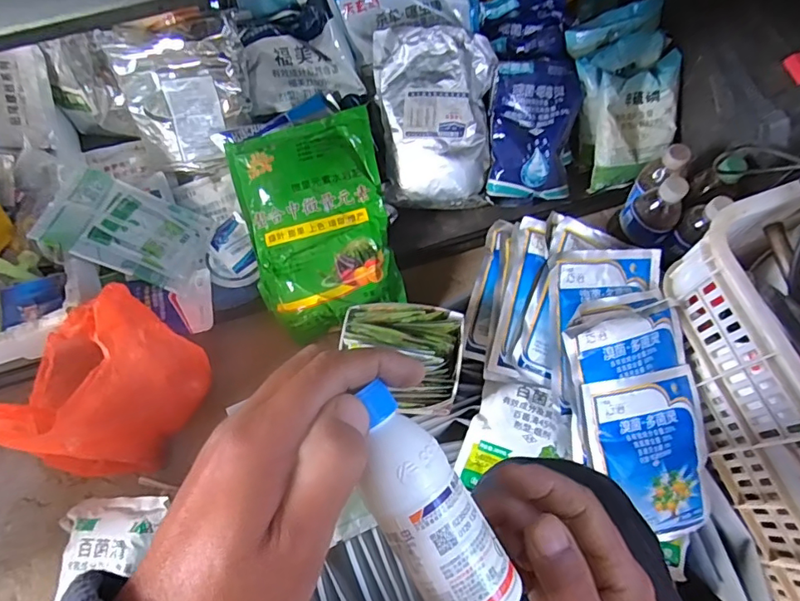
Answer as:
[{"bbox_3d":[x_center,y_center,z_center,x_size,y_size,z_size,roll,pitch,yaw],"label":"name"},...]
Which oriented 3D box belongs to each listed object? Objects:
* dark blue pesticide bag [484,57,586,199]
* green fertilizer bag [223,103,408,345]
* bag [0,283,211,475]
[{"bbox_3d":[0.211,-0.263,0.797,0.136,0.035,0.200,-1,101,-6],"label":"dark blue pesticide bag"},{"bbox_3d":[-0.121,-0.110,0.777,0.212,0.040,0.305,-15,90,0],"label":"green fertilizer bag"},{"bbox_3d":[-0.392,0.076,0.628,0.157,0.273,0.195,28,70,11],"label":"bag"}]

